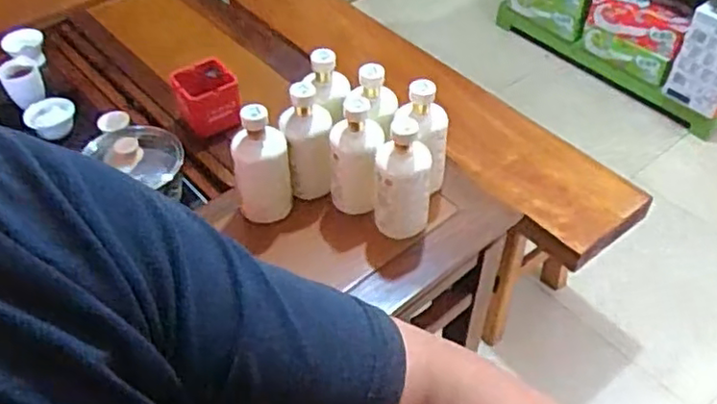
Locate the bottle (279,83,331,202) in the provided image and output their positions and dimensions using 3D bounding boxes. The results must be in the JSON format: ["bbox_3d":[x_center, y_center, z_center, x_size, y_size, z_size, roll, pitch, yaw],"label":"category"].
[{"bbox_3d":[-0.080,-0.086,1.011,0.077,0.184,0.088,-3,47,-3],"label":"bottle"}]

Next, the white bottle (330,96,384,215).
[{"bbox_3d":[-0.003,-0.053,0.973,0.075,0.183,0.084,1,47,1],"label":"white bottle"}]

